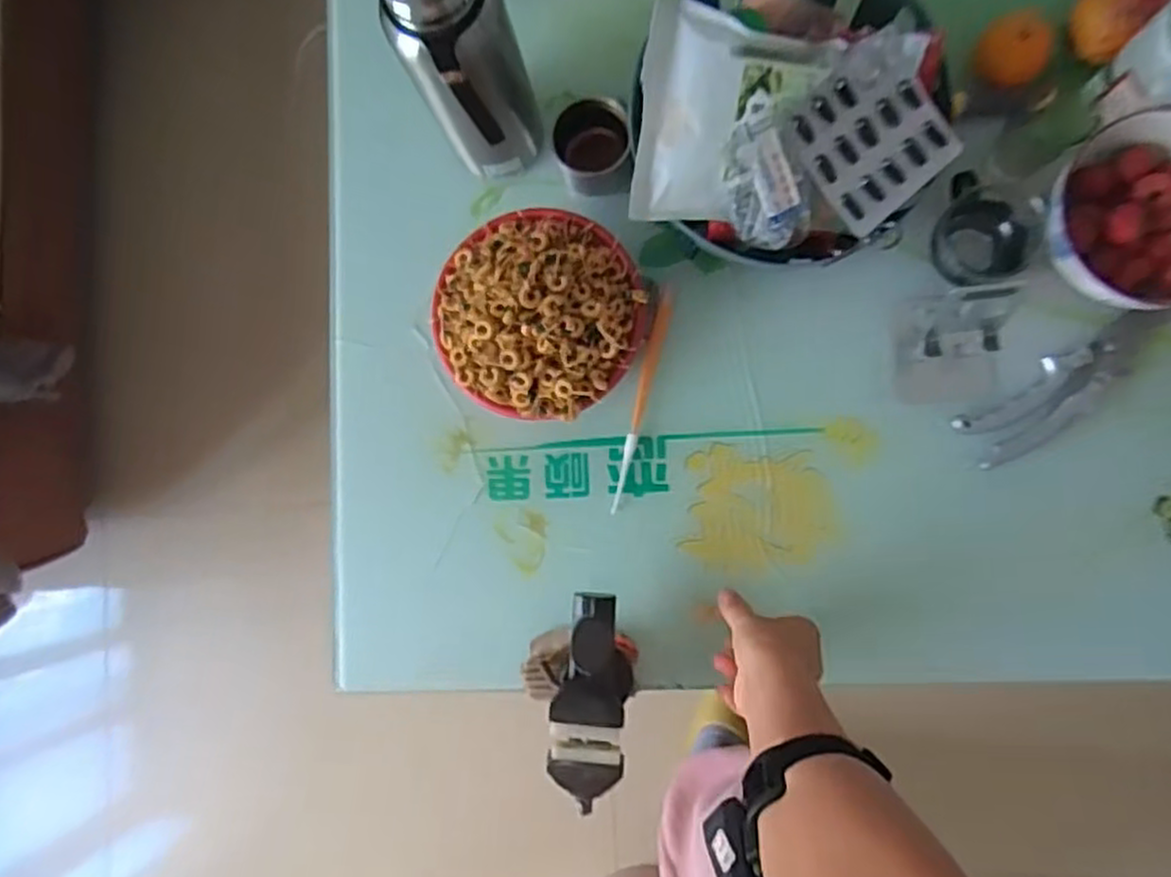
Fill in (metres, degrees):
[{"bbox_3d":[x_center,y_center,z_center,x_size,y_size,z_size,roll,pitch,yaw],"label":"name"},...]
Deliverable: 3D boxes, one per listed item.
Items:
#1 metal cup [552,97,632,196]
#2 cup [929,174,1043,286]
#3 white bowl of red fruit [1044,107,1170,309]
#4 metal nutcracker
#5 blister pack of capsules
[{"bbox_3d":[0.007,-0.258,0.670,0.065,0.057,0.061,0,86,6],"label":"metal cup"},{"bbox_3d":[0.332,-0.175,0.637,0.080,0.065,0.094,0,86,6],"label":"cup"},{"bbox_3d":[0.444,-0.175,0.600,0.148,0.071,0.149,0,86,6],"label":"white bowl of red fruit"},{"bbox_3d":[0.383,-0.029,0.639,0.137,0.023,0.054,-34,84,3],"label":"metal nutcracker"},{"bbox_3d":[0.225,-0.236,0.574,0.120,0.012,0.107,-42,109,5],"label":"blister pack of capsules"}]

